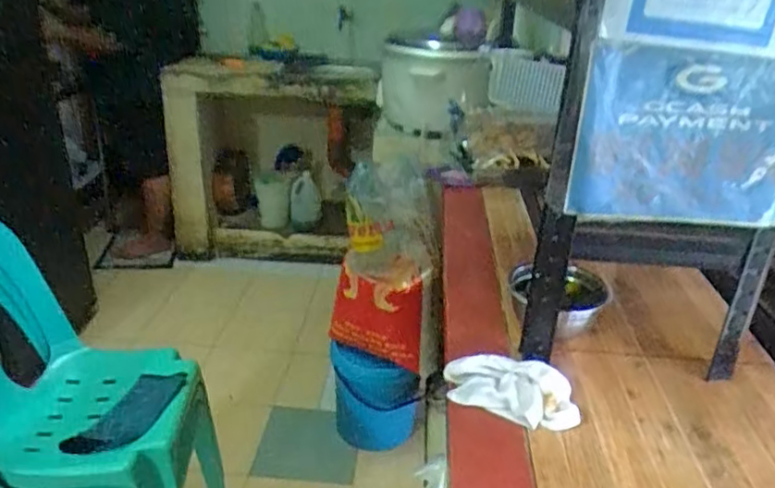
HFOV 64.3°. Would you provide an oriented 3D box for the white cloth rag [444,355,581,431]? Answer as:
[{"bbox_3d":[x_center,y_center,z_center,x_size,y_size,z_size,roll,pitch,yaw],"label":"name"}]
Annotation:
[{"bbox_3d":[0.168,0.198,0.841,0.176,0.033,0.099,7,27,11],"label":"white cloth rag"}]

